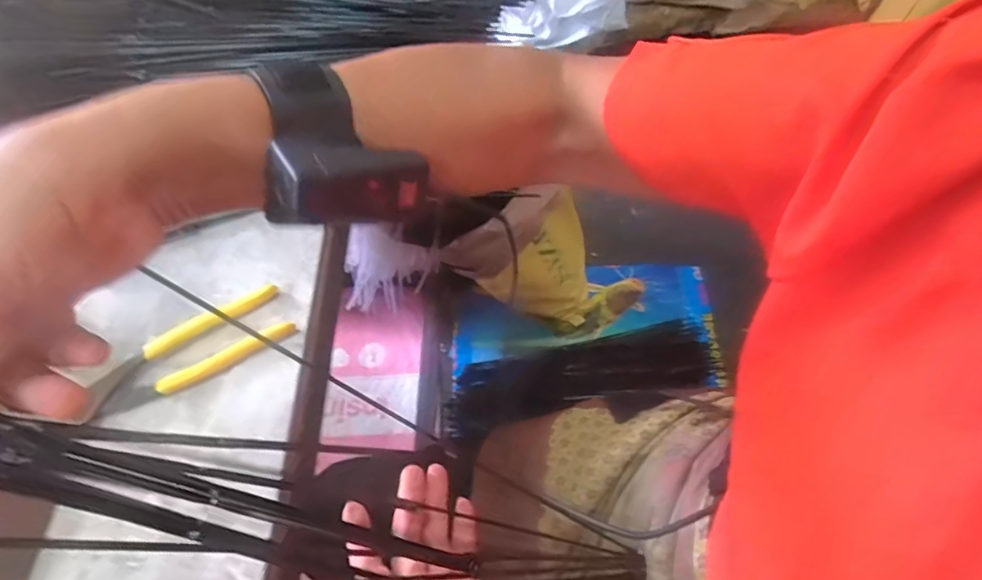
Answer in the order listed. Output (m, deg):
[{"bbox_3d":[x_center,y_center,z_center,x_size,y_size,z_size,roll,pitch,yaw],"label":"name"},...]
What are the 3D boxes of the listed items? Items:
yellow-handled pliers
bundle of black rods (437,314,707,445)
[{"bbox_3d":[-0.231,0.049,0.420,0.153,0.015,0.053,-29,62,-13],"label":"yellow-handled pliers"},{"bbox_3d":[0.181,0.176,1.160,0.581,0.066,0.159,-12,60,-3],"label":"bundle of black rods"}]

